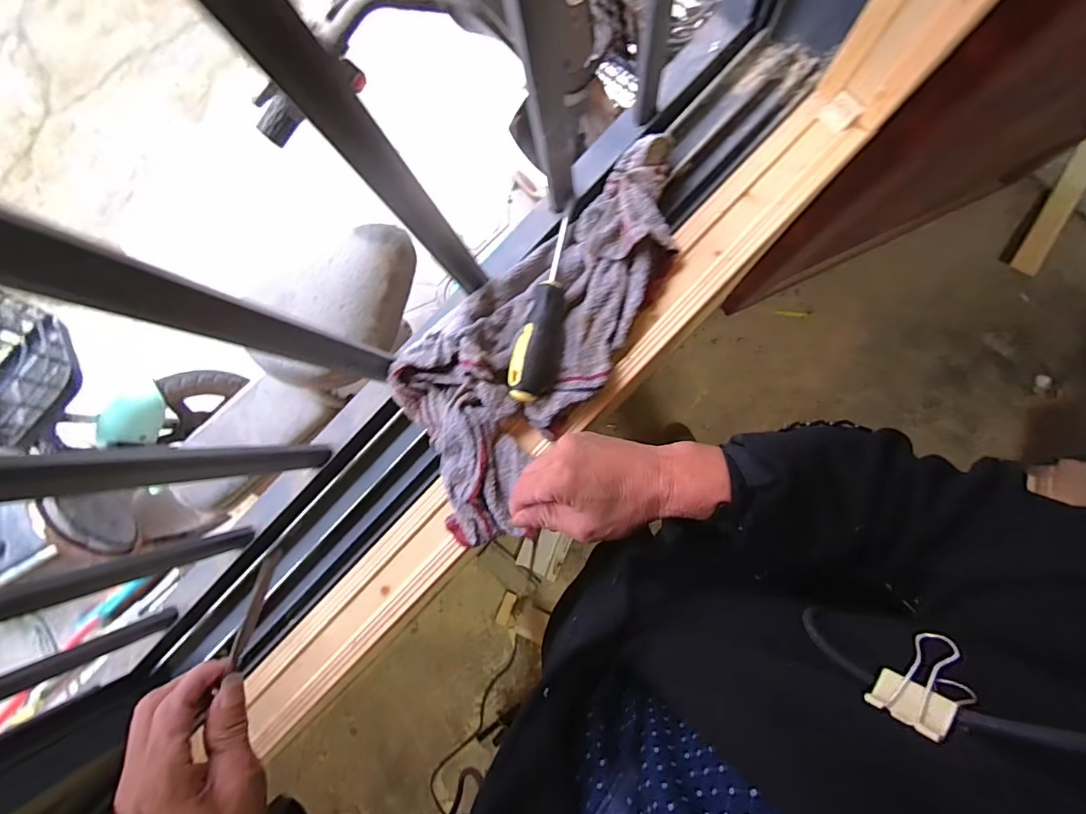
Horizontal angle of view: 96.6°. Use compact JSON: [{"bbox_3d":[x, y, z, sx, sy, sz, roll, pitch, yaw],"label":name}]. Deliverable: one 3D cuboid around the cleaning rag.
[{"bbox_3d":[-0.003,-0.065,0.432,0.160,0.040,0.377,36,90,6],"label":"cleaning rag"}]

